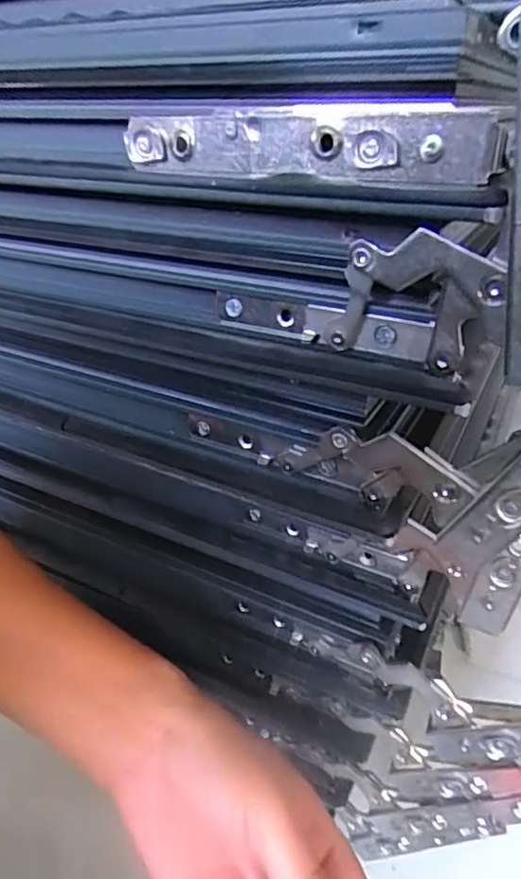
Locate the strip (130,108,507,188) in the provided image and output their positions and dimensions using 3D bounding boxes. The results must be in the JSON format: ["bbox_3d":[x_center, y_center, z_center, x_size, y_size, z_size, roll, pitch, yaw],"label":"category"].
[{"bbox_3d":[0.011,-0.107,0.203,0.140,0.022,0.010,15,36,24],"label":"strip"}]

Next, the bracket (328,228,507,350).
[{"bbox_3d":[0.054,-0.050,0.204,0.061,0.045,0.009,21,39,31],"label":"bracket"}]

